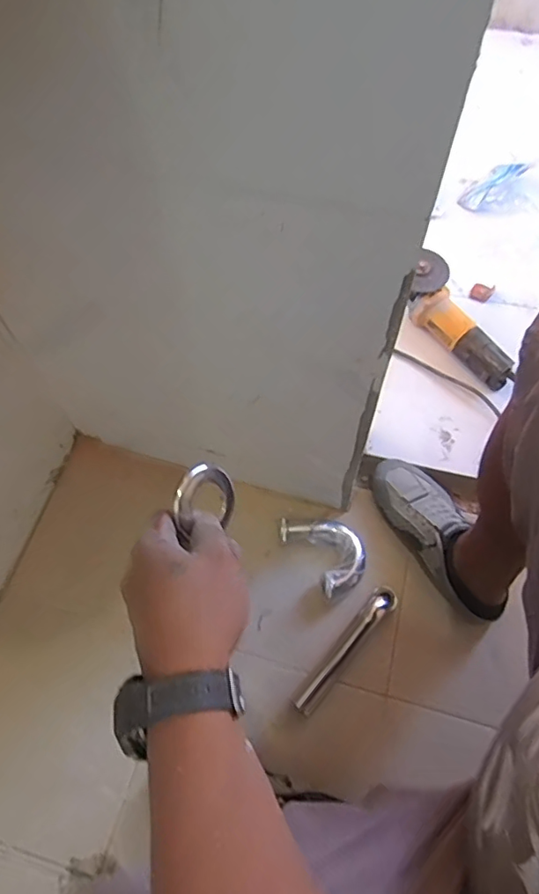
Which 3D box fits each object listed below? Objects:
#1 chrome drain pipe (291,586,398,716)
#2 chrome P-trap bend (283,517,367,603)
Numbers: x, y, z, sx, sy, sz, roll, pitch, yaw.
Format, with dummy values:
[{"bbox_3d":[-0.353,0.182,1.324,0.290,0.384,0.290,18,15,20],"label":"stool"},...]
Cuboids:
[{"bbox_3d":[0.110,0.283,0.766,0.037,0.033,0.214,39,70,20],"label":"chrome drain pipe"},{"bbox_3d":[0.088,0.153,0.824,0.098,0.036,0.137,-35,66,-15],"label":"chrome P-trap bend"}]

